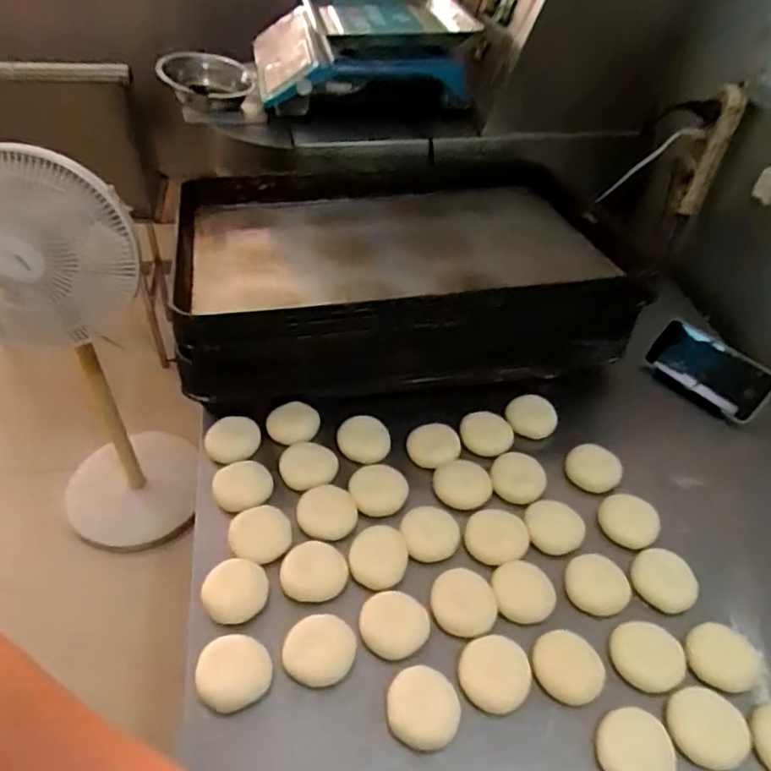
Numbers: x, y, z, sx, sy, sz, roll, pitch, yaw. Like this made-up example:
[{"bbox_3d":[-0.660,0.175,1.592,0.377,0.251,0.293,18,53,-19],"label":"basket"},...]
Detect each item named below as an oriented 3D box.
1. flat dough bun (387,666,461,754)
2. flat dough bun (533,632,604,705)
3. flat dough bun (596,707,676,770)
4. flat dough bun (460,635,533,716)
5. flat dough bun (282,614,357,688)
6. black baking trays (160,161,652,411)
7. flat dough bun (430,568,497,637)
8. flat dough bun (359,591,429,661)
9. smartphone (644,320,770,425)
[{"bbox_3d":[0.033,0.280,0.536,0.061,0.010,0.064,2,44,-2],"label":"flat dough bun"},{"bbox_3d":[0.170,0.263,0.573,0.064,0.013,0.061,2,44,-2],"label":"flat dough bun"},{"bbox_3d":[0.213,0.311,0.522,0.062,0.018,0.060,2,44,-2],"label":"flat dough bun"},{"bbox_3d":[0.101,0.263,0.564,0.062,0.019,0.066,2,44,-2],"label":"flat dough bun"},{"bbox_3d":[-0.061,0.245,0.569,0.062,0.014,0.060,2,44,-2],"label":"flat dough bun"},{"bbox_3d":[0.019,-0.182,0.886,0.571,0.178,0.431,-4,45,-9],"label":"black baking trays"},{"bbox_3d":[0.078,0.215,0.611,0.062,0.010,0.065,9,45,4],"label":"flat dough bun"},{"bbox_3d":[0.008,0.227,0.589,0.061,0.018,0.062,2,44,-2],"label":"flat dough bun"},{"bbox_3d":[0.446,-0.021,0.843,0.161,0.081,0.011,40,16,28],"label":"smartphone"}]

